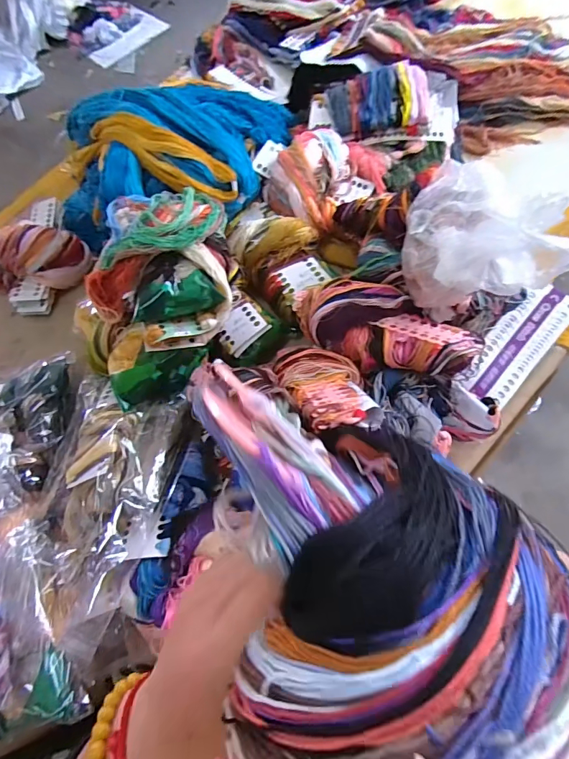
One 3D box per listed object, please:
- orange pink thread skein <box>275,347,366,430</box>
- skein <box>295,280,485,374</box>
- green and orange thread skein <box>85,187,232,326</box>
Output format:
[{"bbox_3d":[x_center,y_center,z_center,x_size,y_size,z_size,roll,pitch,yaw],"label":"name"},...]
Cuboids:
[{"bbox_3d":[0.059,0.008,0.574,0.120,0.048,0.200,-13,28,-4],"label":"orange pink thread skein"},{"bbox_3d":[0.147,-0.083,0.621,0.282,0.067,0.128,15,69,16],"label":"skein"},{"bbox_3d":[-0.201,-0.190,0.650,0.216,0.101,0.214,-8,64,6],"label":"green and orange thread skein"}]

